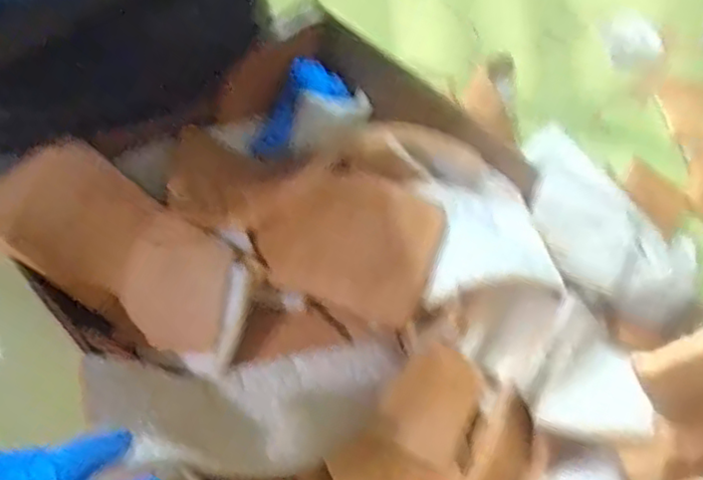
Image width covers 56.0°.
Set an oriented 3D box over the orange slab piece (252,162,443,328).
[{"bbox_3d":[-0.015,-0.006,0.623,0.194,0.021,0.123,21,86,27],"label":"orange slab piece"}]

